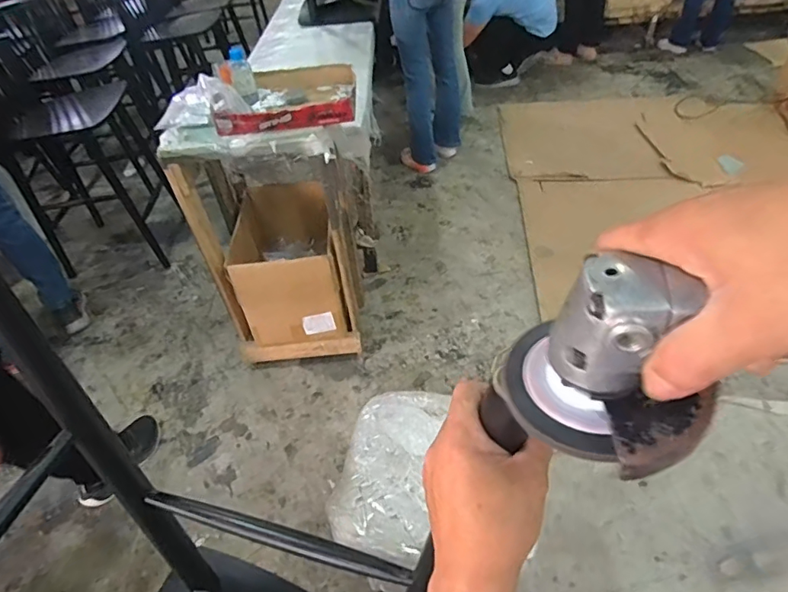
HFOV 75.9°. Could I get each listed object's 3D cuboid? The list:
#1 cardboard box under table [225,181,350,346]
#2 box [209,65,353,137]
[{"bbox_3d":[-0.369,-0.126,1.759,0.326,0.314,0.493,-11,44,-5],"label":"cardboard box under table"},{"bbox_3d":[-0.265,-0.502,1.295,0.339,0.058,0.267,-4,44,2],"label":"box"}]

